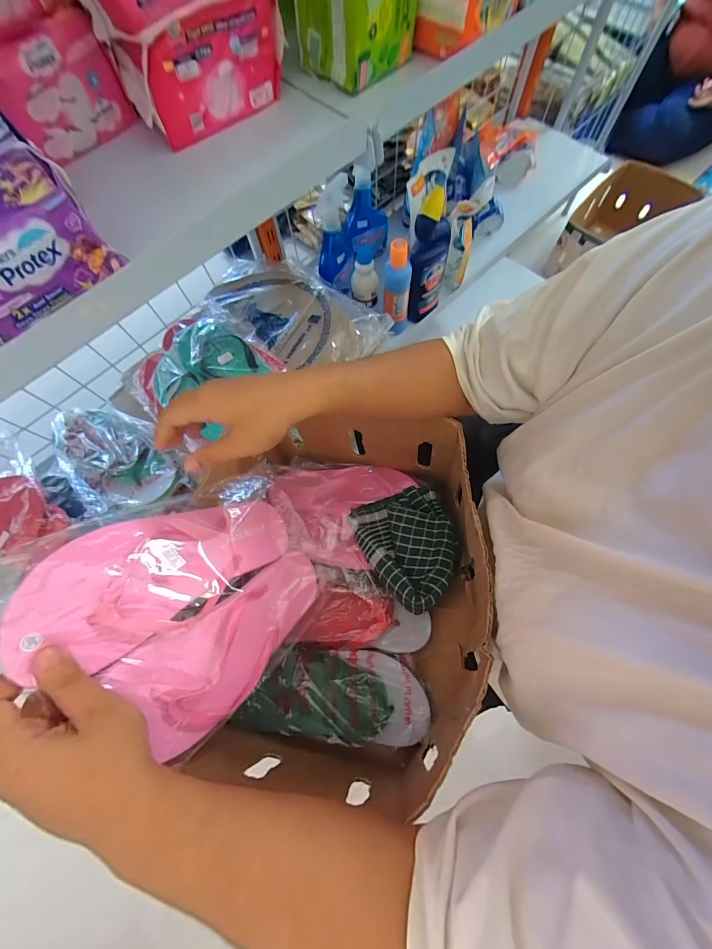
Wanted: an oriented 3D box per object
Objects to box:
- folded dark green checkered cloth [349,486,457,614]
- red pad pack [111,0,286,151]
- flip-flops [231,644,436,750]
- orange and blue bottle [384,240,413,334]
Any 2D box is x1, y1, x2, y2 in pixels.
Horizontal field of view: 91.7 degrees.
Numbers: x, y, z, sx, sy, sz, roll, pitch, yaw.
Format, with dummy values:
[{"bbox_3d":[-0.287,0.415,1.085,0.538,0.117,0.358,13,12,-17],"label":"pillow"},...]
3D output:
[{"bbox_3d":[0.071,0.089,0.444,0.120,0.055,0.144,-22,73,-4],"label":"folded dark green checkered cloth"},{"bbox_3d":[-0.149,-0.405,0.336,0.151,0.083,0.069,-35,74,-8],"label":"red pad pack"},{"bbox_3d":[-0.028,0.269,0.425,0.221,0.039,0.095,2,72,3],"label":"flip-flops"},{"bbox_3d":[0.077,-0.347,0.653,0.048,0.179,0.040,3,72,4],"label":"orange and blue bottle"}]

